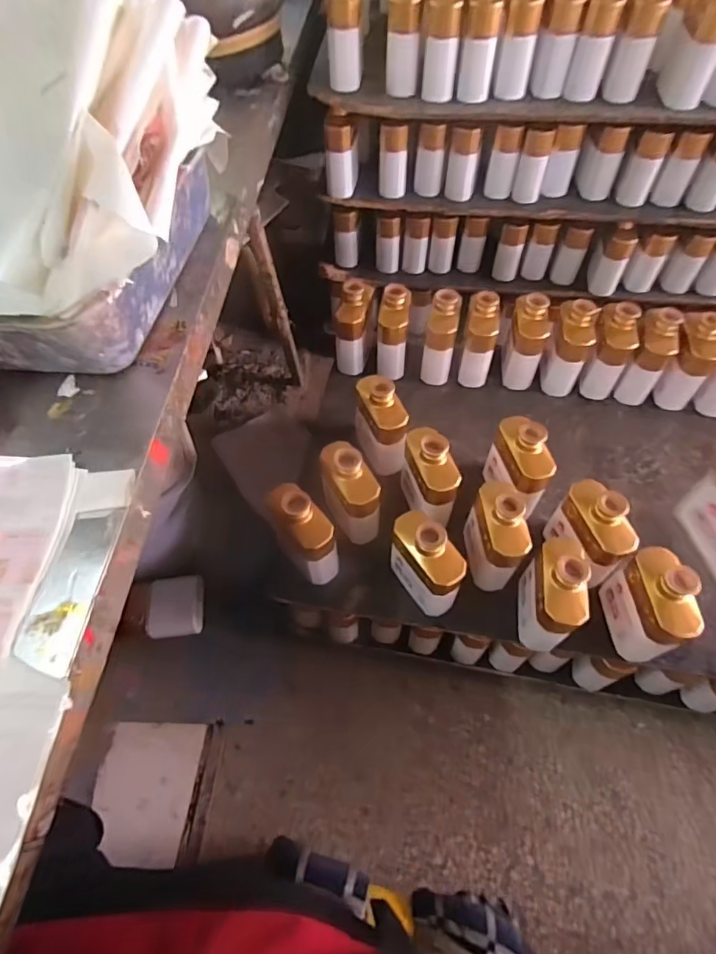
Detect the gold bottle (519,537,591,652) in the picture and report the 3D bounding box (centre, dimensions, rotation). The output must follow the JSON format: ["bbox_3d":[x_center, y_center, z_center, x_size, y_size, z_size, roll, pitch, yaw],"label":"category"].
[{"bbox_3d":[0.253,0.155,0.659,0.057,0.154,0.114,8,58,5],"label":"gold bottle"}]

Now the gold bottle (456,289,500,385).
[{"bbox_3d":[0.217,-0.246,0.910,0.067,0.157,0.074,9,58,6],"label":"gold bottle"}]

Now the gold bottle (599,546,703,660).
[{"bbox_3d":[0.376,0.164,0.649,0.052,0.152,0.112,-2,58,-1],"label":"gold bottle"}]

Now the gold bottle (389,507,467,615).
[{"bbox_3d":[0.092,0.117,0.688,0.058,0.152,0.116,-35,64,-20],"label":"gold bottle"}]

